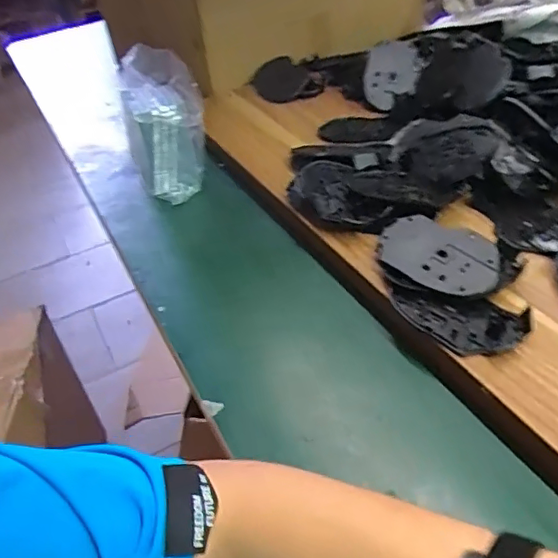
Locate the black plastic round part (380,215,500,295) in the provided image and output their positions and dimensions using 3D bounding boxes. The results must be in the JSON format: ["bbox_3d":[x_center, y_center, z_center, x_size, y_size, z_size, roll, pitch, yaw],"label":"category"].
[{"bbox_3d":[0.138,-0.022,0.505,0.106,0.008,0.064,29,67,32],"label":"black plastic round part"}]

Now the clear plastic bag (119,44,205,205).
[{"bbox_3d":[-0.134,-0.185,0.698,0.087,0.151,0.091,-21,42,-16],"label":"clear plastic bag"}]

